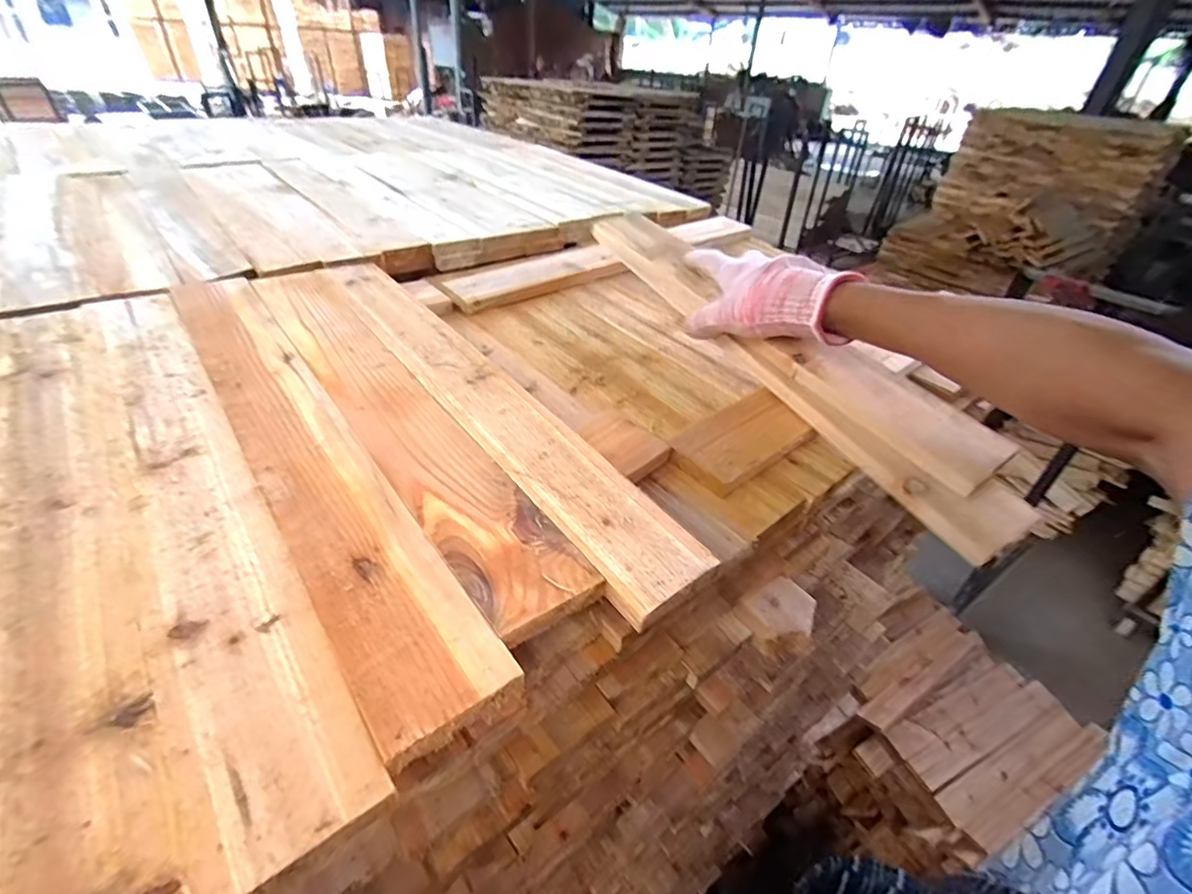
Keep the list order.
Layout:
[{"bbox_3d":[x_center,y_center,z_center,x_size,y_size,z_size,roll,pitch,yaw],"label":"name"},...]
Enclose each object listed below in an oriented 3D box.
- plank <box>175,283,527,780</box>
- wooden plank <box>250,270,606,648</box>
[{"bbox_3d":[-0.203,-0.013,0.351,0.062,0.015,0.474,-23,46,-33],"label":"plank"},{"bbox_3d":[-0.160,-0.040,0.391,0.063,0.012,0.456,-22,46,-33],"label":"wooden plank"}]

